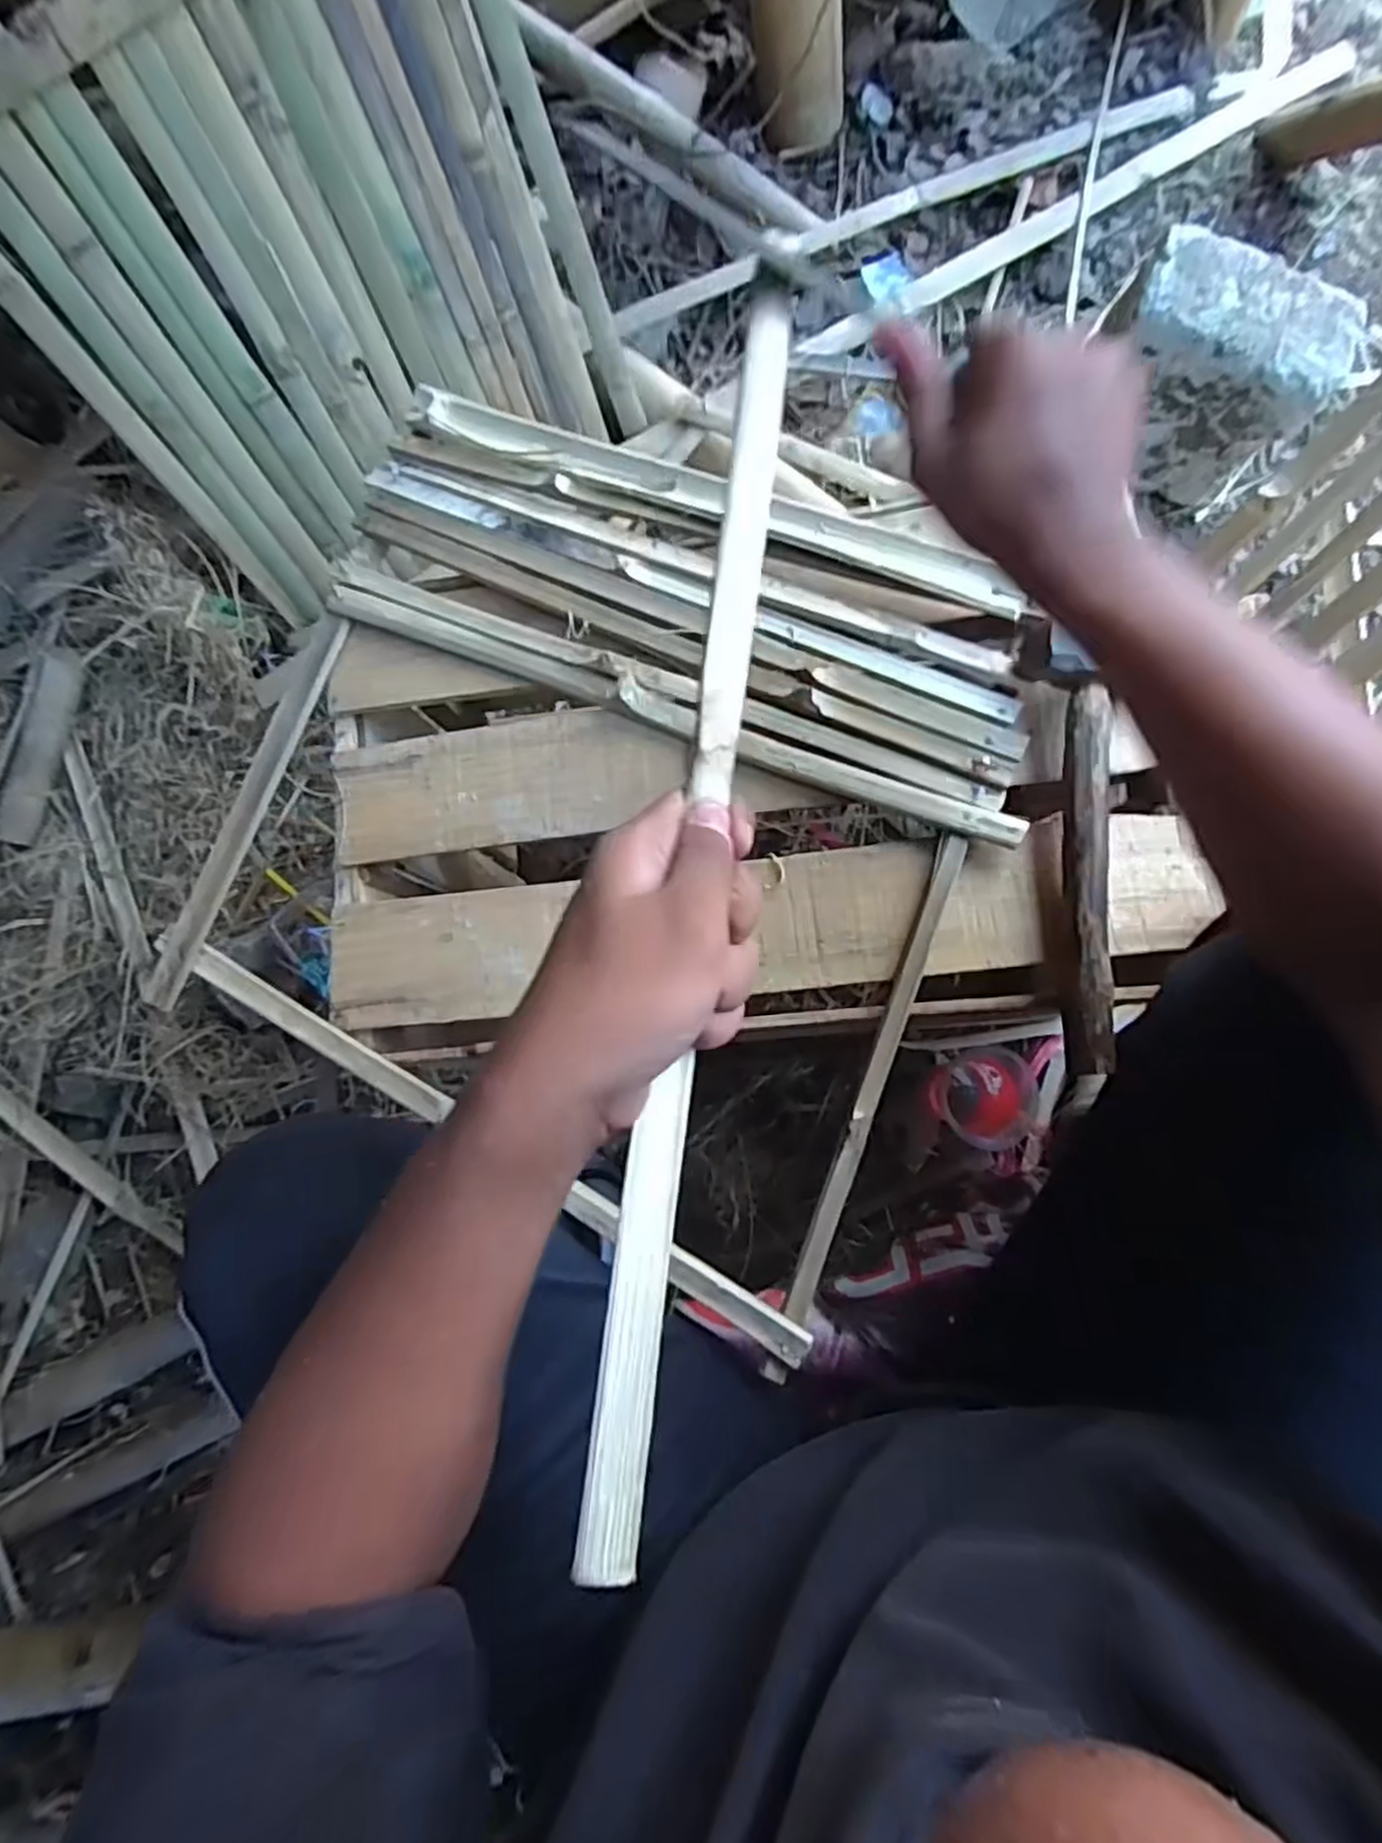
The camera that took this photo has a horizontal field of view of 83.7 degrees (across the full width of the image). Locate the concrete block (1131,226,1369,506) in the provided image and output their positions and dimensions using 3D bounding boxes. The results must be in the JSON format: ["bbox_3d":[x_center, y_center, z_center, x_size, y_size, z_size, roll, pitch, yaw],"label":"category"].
[{"bbox_3d":[0.506,-0.522,0.756,0.188,0.208,0.086,22,86,11],"label":"concrete block"}]

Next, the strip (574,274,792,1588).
[{"bbox_3d":[0.004,-0.037,0.297,0.021,0.009,0.500,6,78,4],"label":"strip"}]

